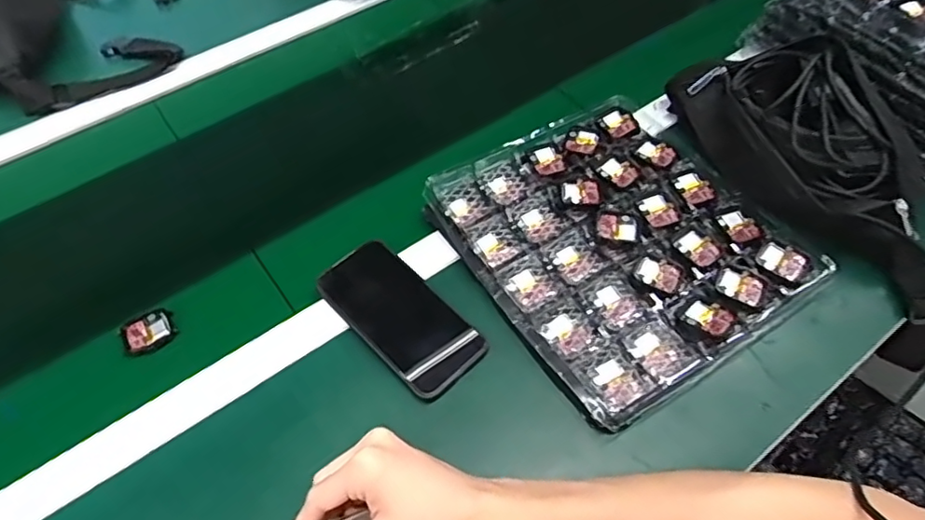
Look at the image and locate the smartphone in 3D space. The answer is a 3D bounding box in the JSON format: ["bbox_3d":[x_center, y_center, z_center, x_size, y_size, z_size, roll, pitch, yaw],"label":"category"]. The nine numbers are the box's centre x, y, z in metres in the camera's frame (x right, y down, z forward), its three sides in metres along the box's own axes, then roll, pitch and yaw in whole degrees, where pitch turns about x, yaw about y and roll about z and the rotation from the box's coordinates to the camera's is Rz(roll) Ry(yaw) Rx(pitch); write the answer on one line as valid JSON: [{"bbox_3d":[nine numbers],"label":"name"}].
[{"bbox_3d":[-0.056,0.047,0.533,0.078,0.010,0.157,-38,61,-23],"label":"smartphone"}]

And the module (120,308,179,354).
[{"bbox_3d":[-0.287,0.065,0.544,0.041,0.009,0.038,-33,59,-20],"label":"module"}]

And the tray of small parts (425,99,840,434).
[{"bbox_3d":[0.142,-0.024,0.568,0.261,0.024,0.290,-28,58,-17],"label":"tray of small parts"}]

